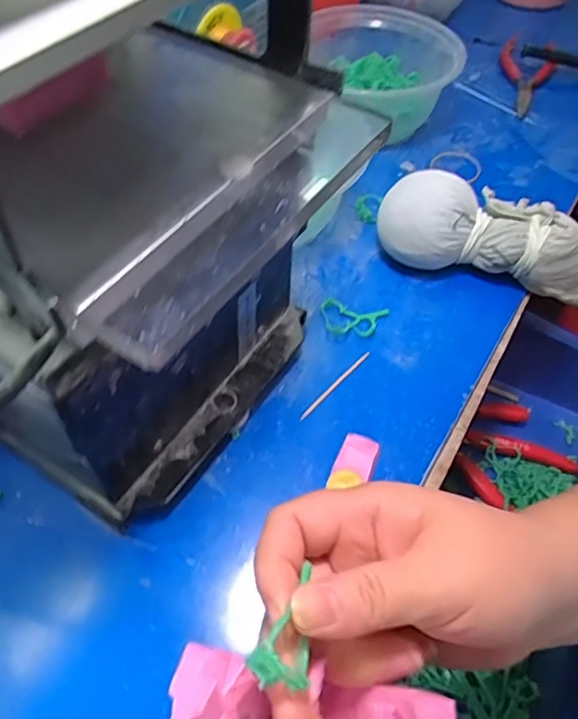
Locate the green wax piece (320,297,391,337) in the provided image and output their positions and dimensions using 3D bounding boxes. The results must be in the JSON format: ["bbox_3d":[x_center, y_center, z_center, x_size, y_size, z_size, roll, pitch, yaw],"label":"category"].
[{"bbox_3d":[0.039,-0.025,0.353,0.040,0.005,0.025,11,53,5],"label":"green wax piece"}]

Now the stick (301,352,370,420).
[{"bbox_3d":[0.027,0.013,0.327,0.004,0.004,0.058,36,59,22],"label":"stick"}]

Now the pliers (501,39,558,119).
[{"bbox_3d":[0.207,-0.249,0.513,0.048,0.019,0.104,18,54,10],"label":"pliers"}]

